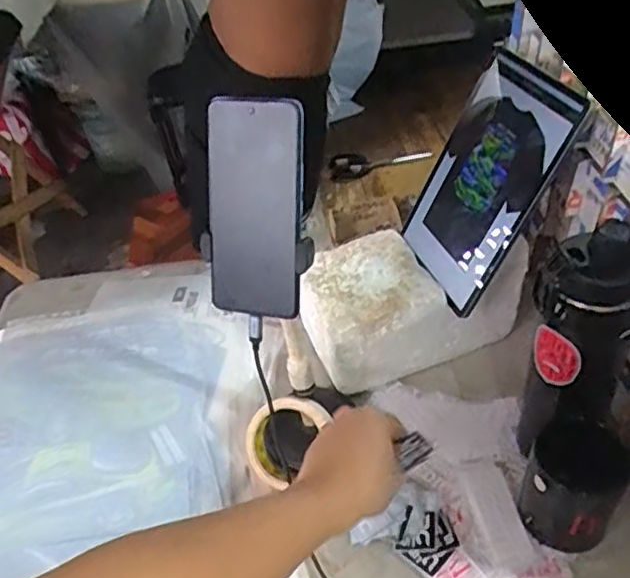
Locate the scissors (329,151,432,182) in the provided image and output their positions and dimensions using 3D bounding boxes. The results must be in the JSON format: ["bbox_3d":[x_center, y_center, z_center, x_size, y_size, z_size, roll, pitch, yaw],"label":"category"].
[{"bbox_3d":[0.116,-0.221,1.152,0.178,0.017,0.078,-6,42,1],"label":"scissors"}]

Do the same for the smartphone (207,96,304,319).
[{"bbox_3d":[-0.047,-0.059,0.500,0.072,0.164,0.015,6,18,12],"label":"smartphone"}]

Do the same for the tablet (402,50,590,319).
[{"bbox_3d":[0.175,-0.112,0.690,0.013,0.238,0.150,8,33,-28],"label":"tablet"}]

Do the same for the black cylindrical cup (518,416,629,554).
[{"bbox_3d":[0.233,0.175,0.580,0.087,0.097,0.076,18,47,25],"label":"black cylindrical cup"}]

